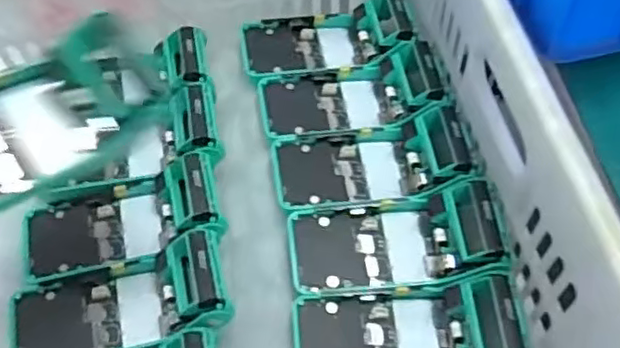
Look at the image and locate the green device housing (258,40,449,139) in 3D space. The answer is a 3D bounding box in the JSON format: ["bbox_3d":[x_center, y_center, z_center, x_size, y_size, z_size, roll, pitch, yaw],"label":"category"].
[{"bbox_3d":[0.036,-0.073,0.588,0.161,0.045,0.078,-9,59,-3],"label":"green device housing"}]

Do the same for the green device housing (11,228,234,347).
[{"bbox_3d":[-0.147,0.098,0.490,0.166,0.042,0.077,-11,59,-5],"label":"green device housing"}]

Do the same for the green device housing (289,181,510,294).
[{"bbox_3d":[0.066,0.050,0.506,0.159,0.043,0.071,-7,59,-2],"label":"green device housing"}]

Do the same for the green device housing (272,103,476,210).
[{"bbox_3d":[0.052,-0.011,0.548,0.162,0.043,0.076,-7,59,-2],"label":"green device housing"}]

